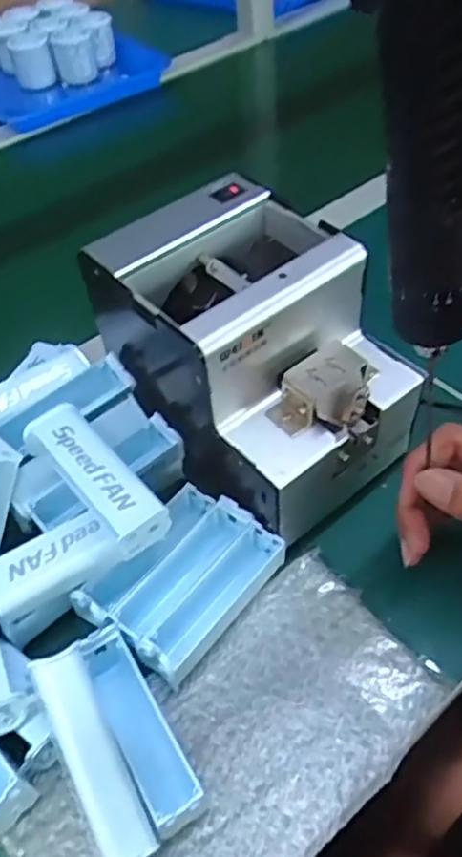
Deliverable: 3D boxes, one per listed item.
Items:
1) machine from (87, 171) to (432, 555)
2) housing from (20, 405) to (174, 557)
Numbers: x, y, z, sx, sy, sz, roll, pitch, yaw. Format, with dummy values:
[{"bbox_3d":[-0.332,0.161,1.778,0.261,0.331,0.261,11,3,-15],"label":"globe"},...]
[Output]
[{"bbox_3d":[0.016,-0.041,0.415,0.122,0.153,0.170,-36,56,-23],"label":"machine"},{"bbox_3d":[-0.078,0.027,0.372,0.033,0.030,0.101,-37,56,-23],"label":"housing"}]

